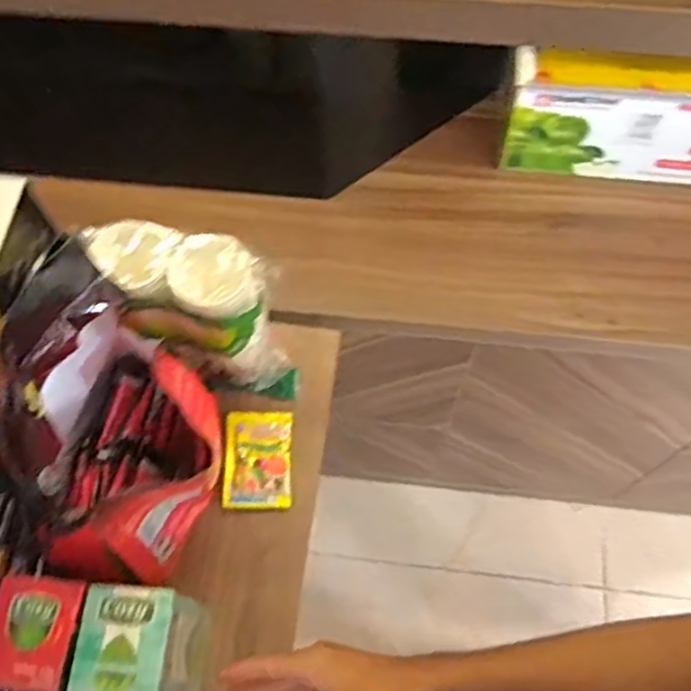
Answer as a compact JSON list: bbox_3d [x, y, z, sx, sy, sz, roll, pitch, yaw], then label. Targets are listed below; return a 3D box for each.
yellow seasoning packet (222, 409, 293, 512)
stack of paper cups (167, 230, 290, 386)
[{"bbox_3d":[-0.090,0.118,0.723,0.068,0.013,0.102,-1,64,1],"label":"yellow seasoning packet"},{"bbox_3d":[-0.111,-0.023,0.692,0.083,0.202,0.074,-23,66,-10],"label":"stack of paper cups"}]

